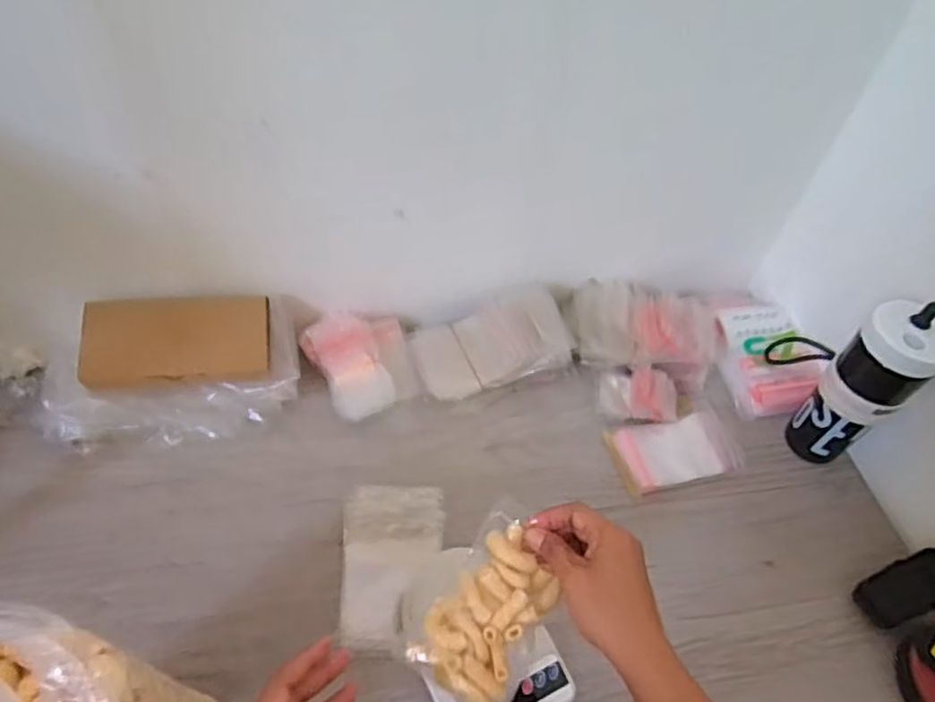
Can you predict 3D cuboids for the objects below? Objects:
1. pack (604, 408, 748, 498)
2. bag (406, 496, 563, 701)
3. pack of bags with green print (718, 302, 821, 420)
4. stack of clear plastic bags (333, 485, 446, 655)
[{"bbox_3d":[0.263,0.124,0.819,0.159,0.010,0.090,-9,54,-12],"label":"pack"},{"bbox_3d":[0.022,0.190,0.491,0.079,0.024,0.140,28,55,15],"label":"bag"},{"bbox_3d":[0.399,0.007,0.892,0.118,0.045,0.174,-3,53,-8],"label":"pack of bags with green print"},{"bbox_3d":[-0.081,0.230,0.703,0.108,0.029,0.167,1,53,-5],"label":"stack of clear plastic bags"}]

